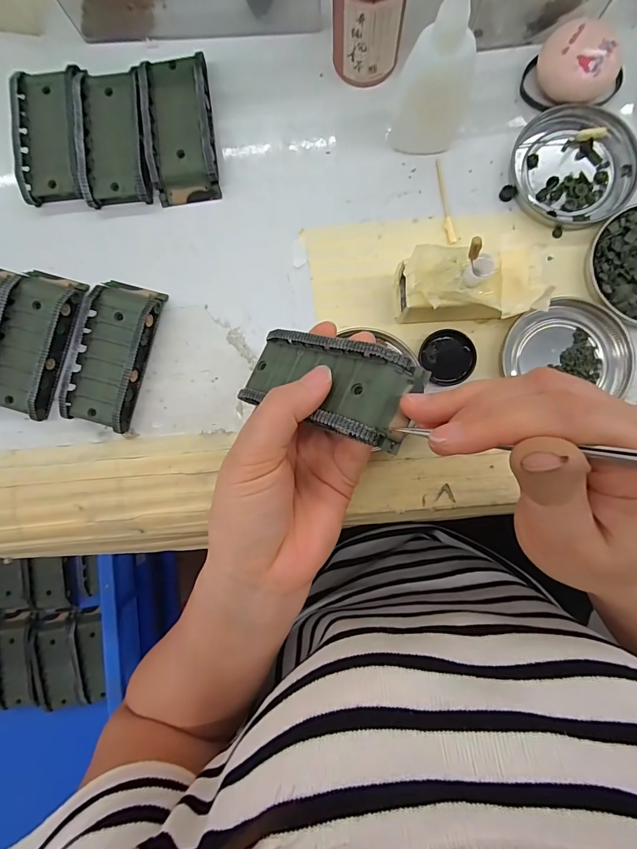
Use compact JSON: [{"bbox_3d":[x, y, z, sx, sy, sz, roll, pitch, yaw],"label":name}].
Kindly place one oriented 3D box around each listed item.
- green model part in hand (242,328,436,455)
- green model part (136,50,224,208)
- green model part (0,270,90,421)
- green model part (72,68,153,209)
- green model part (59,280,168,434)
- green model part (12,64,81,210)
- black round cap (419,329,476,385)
[{"bbox_3d":[0.002,-0.022,0.198,0.095,0.020,0.045,23,89,36],"label":"green model part in hand"},{"bbox_3d":[-0.094,-0.203,0.266,0.043,0.020,0.094,-7,87,3],"label":"green model part"},{"bbox_3d":[-0.194,-0.056,0.265,0.051,0.019,0.095,15,89,3],"label":"green model part"},{"bbox_3d":[-0.139,-0.198,0.268,0.044,0.022,0.088,-5,88,3],"label":"green model part"},{"bbox_3d":[-0.138,-0.048,0.262,0.044,0.018,0.096,16,89,3],"label":"green model part"},{"bbox_3d":[-0.184,-0.201,0.271,0.043,0.022,0.088,-5,88,3],"label":"green model part"},{"bbox_3d":[0.085,-0.044,0.256,0.033,0.006,0.035,0,88,3],"label":"black round cap"}]

